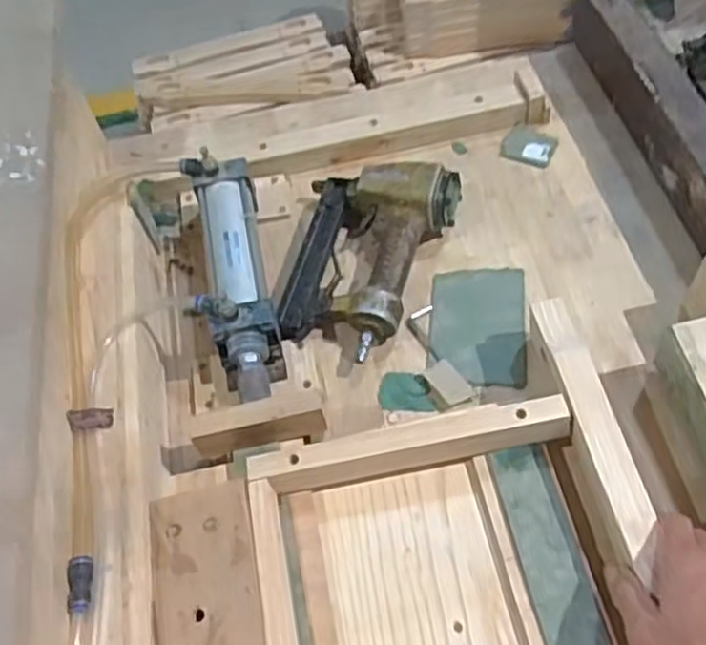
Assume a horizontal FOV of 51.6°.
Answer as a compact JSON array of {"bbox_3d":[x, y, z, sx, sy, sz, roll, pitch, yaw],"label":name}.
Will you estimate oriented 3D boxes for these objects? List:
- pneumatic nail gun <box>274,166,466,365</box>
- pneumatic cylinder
[{"bbox_3d":[0.008,-0.073,0.740,0.152,0.055,0.217,13,60,14],"label":"pneumatic nail gun"},{"bbox_3d":[-0.117,-0.041,0.722,0.067,0.078,0.285,-13,57,-2],"label":"pneumatic cylinder"}]

